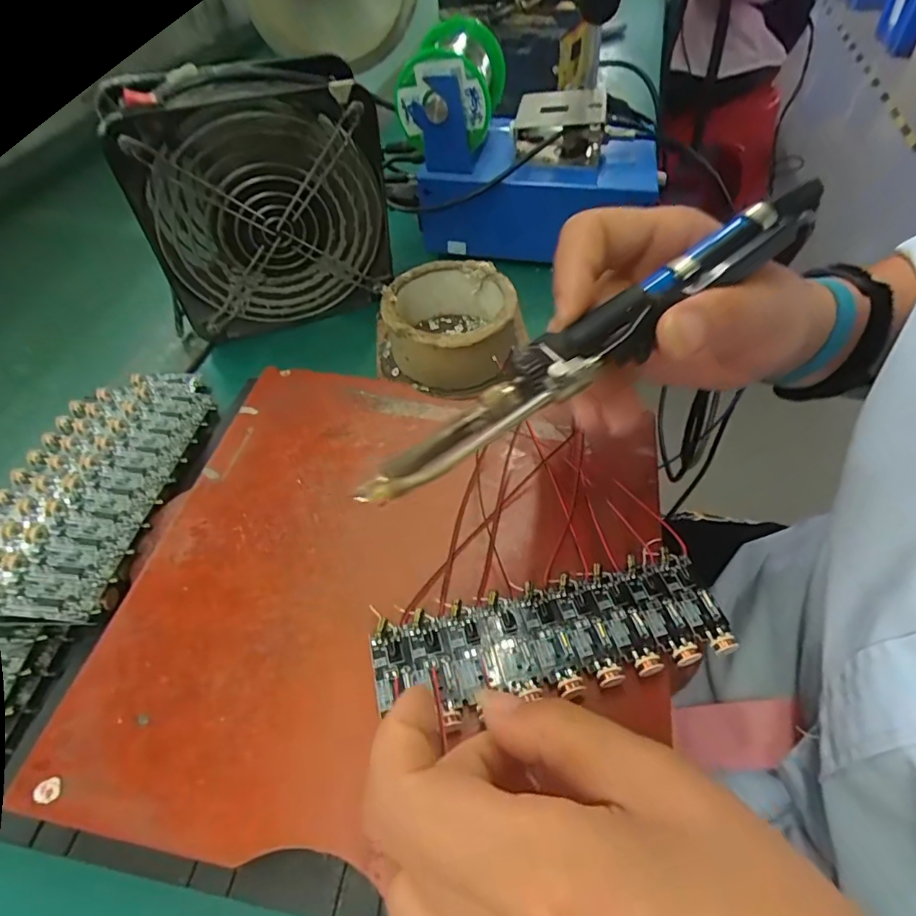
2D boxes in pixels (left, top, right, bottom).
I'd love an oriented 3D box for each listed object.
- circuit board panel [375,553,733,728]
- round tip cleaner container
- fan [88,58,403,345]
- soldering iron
[{"bbox_3d":[0.037,0.070,0.211,0.139,0.010,0.047,-10,58,-5],"label":"circuit board panel"},{"bbox_3d":[-0.009,-0.088,0.357,0.091,0.050,0.088,-2,52,3],"label":"round tip cleaner container"},{"bbox_3d":[-0.125,-0.166,0.350,0.153,0.148,0.061,-14,53,-10],"label":"fan"},{"bbox_3d":[0.054,-0.044,0.184,0.202,0.016,0.026,-35,63,-8],"label":"soldering iron"}]

